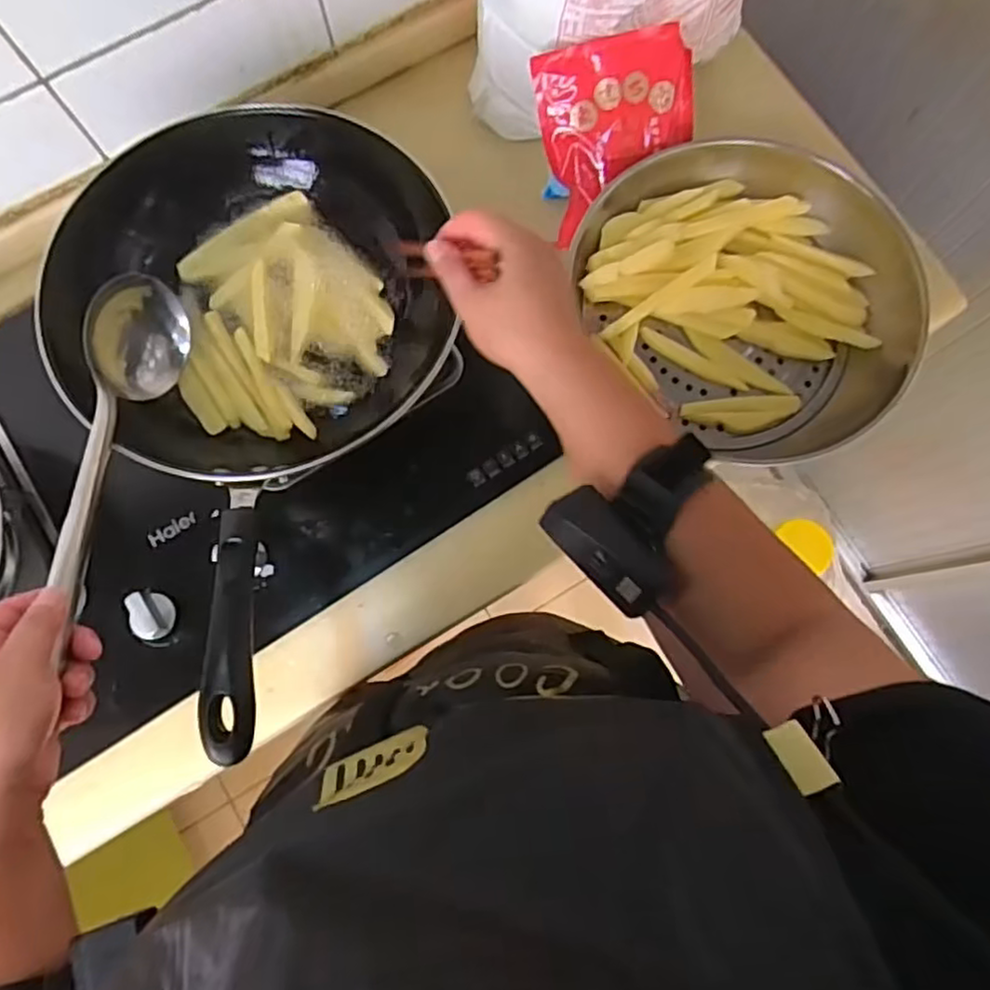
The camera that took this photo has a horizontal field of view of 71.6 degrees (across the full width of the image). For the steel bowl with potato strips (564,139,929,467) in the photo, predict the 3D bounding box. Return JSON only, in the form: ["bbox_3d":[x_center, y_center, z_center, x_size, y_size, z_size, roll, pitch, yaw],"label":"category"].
[{"bbox_3d":[0.237,-0.186,0.629,0.247,0.093,0.297,-38,80,-8],"label":"steel bowl with potato strips"}]

